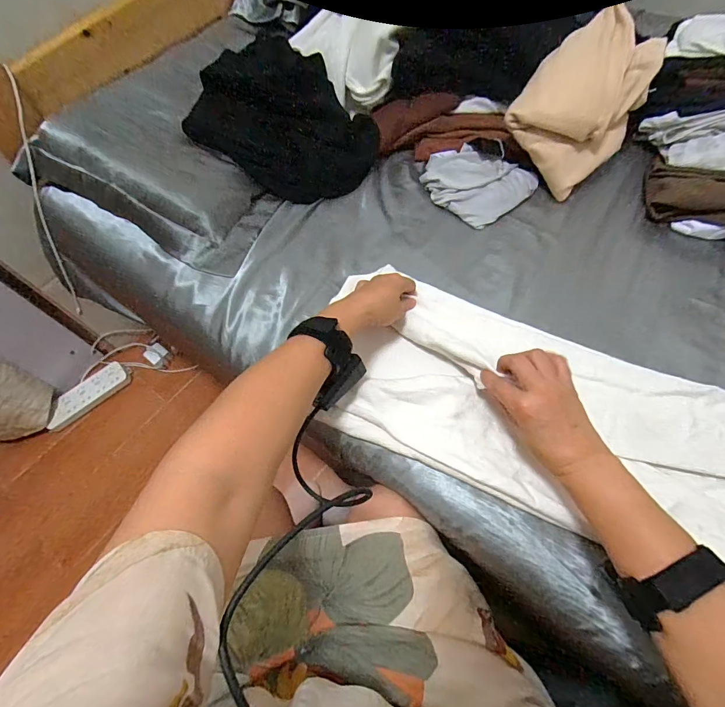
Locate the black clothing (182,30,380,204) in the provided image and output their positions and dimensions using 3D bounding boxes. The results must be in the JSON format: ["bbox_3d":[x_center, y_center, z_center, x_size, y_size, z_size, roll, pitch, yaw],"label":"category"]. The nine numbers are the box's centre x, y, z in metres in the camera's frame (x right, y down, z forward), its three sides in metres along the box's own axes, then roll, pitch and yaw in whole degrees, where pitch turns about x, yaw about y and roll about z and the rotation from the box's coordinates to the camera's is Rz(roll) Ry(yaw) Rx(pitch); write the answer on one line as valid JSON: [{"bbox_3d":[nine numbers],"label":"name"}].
[{"bbox_3d":[-0.120,-0.402,0.655,0.283,0.099,0.248,19,66,12],"label":"black clothing"}]

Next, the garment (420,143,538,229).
[{"bbox_3d":[0.175,-0.280,0.612,0.128,0.036,0.162,-42,68,-16],"label":"garment"}]

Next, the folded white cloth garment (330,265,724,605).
[{"bbox_3d":[0.256,0.085,0.424,0.559,0.035,0.237,19,66,12],"label":"folded white cloth garment"}]

